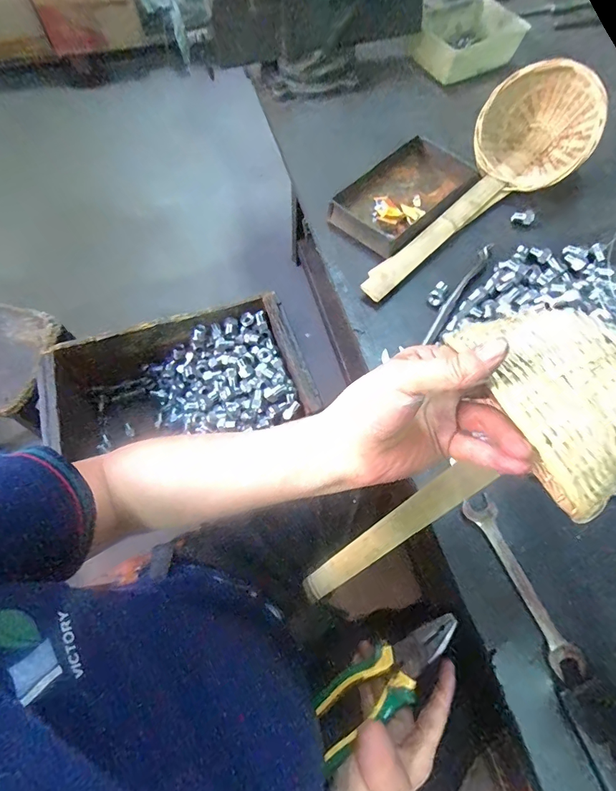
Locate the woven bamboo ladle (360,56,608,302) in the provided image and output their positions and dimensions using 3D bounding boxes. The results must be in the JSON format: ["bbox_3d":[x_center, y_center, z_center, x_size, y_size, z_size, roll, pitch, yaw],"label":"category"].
[{"bbox_3d":[0.268,-0.306,0.577,0.159,0.127,0.420,34,68,13],"label":"woven bamboo ladle"}]

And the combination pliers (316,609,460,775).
[{"bbox_3d":[0.073,0.272,0.399,0.173,0.022,0.059,-42,43,1],"label":"combination pliers"}]

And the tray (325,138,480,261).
[{"bbox_3d":[0.153,-0.318,0.661,0.139,0.042,0.244,40,69,16],"label":"tray"}]

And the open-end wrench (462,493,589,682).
[{"bbox_3d":[0.212,0.184,0.410,0.032,0.014,0.170,-19,66,-11],"label":"open-end wrench"}]

